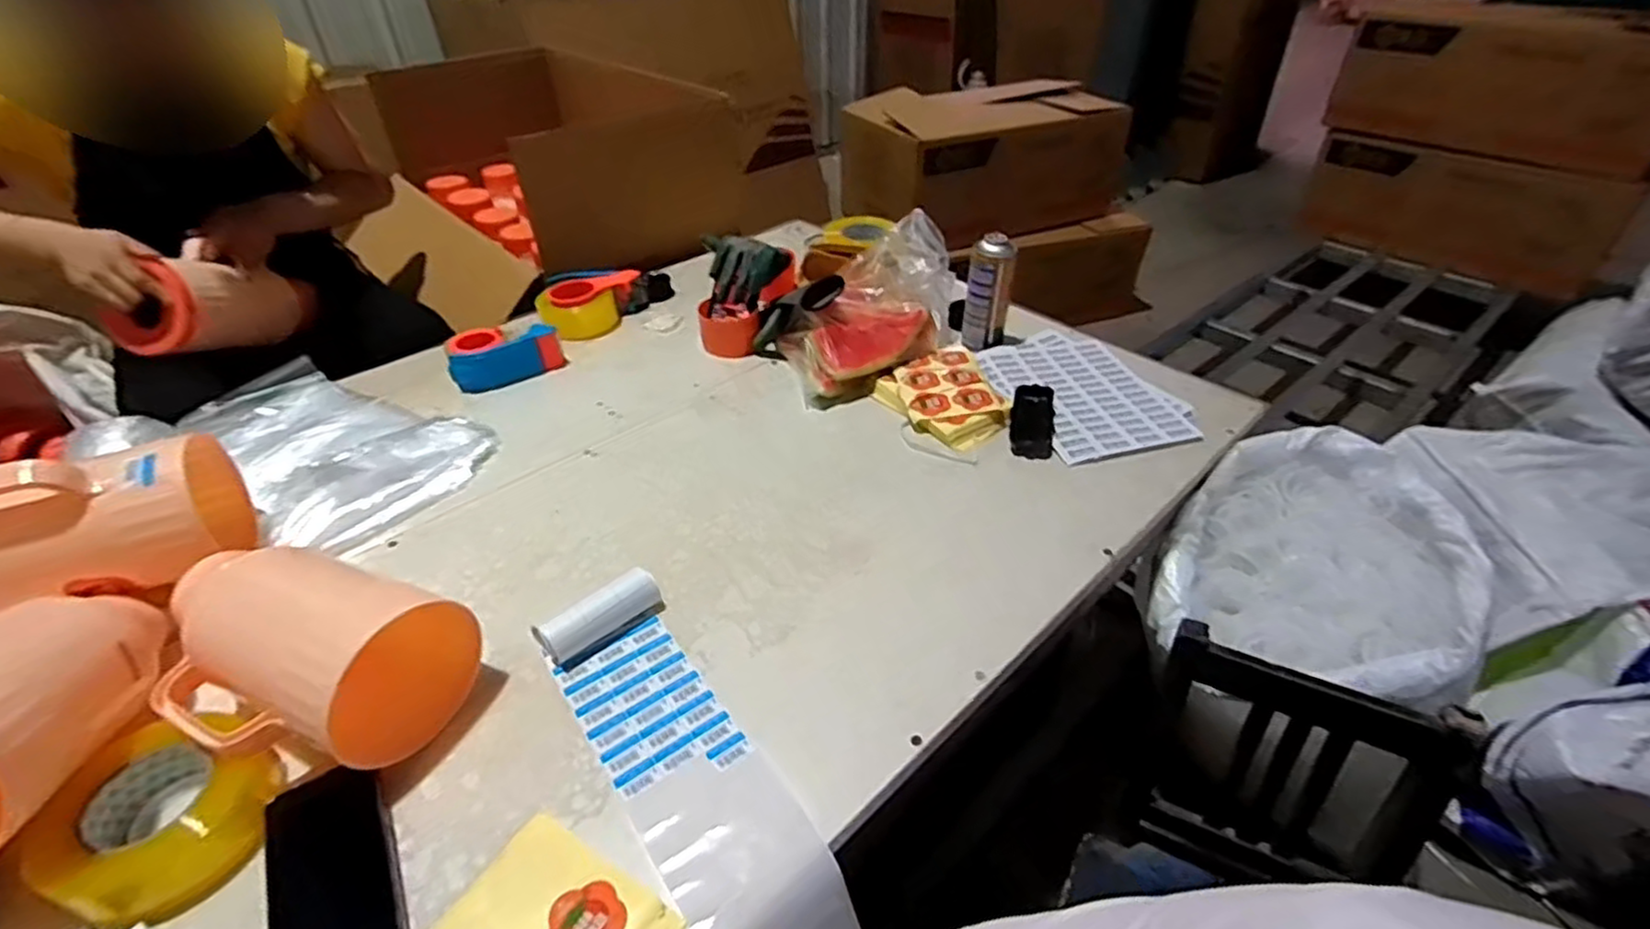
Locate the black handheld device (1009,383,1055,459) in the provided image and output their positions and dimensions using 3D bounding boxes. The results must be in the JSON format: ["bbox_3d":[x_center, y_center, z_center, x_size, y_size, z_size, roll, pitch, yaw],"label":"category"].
[{"bbox_3d":[0.274,-0.060,0.938,0.056,0.030,0.122,8,40,10],"label":"black handheld device"}]

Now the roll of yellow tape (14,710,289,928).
[{"bbox_3d":[-0.497,0.261,0.537,0.128,0.064,0.135,0,39,0],"label":"roll of yellow tape"}]

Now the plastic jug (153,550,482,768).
[{"bbox_3d":[-0.426,0.163,0.591,0.209,0.141,0.149,11,40,14],"label":"plastic jug"}]

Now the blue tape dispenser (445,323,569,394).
[{"bbox_3d":[-0.473,-0.163,1.059,0.157,0.053,0.077,-18,42,-21],"label":"blue tape dispenser"}]

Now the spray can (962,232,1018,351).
[{"bbox_3d":[0.245,-0.256,1.067,0.062,0.161,0.054,9,40,11],"label":"spray can"}]

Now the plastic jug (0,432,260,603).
[{"bbox_3d":[-0.695,0.049,0.643,0.246,0.134,0.114,-17,42,-19],"label":"plastic jug"}]

